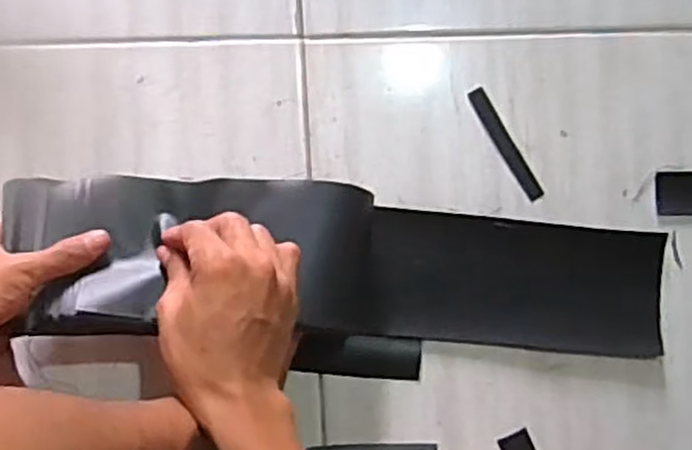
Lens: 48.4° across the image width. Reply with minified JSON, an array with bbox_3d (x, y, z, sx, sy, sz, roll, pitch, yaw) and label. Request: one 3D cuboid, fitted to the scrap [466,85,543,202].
[{"bbox_3d":[0.128,-0.064,0.615,0.015,0.004,0.099,-30,89,-7],"label":"scrap"}]

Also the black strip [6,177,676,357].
[{"bbox_3d":[0.014,0.035,0.563,0.479,0.050,0.109,7,84,-17],"label":"black strip"}]

